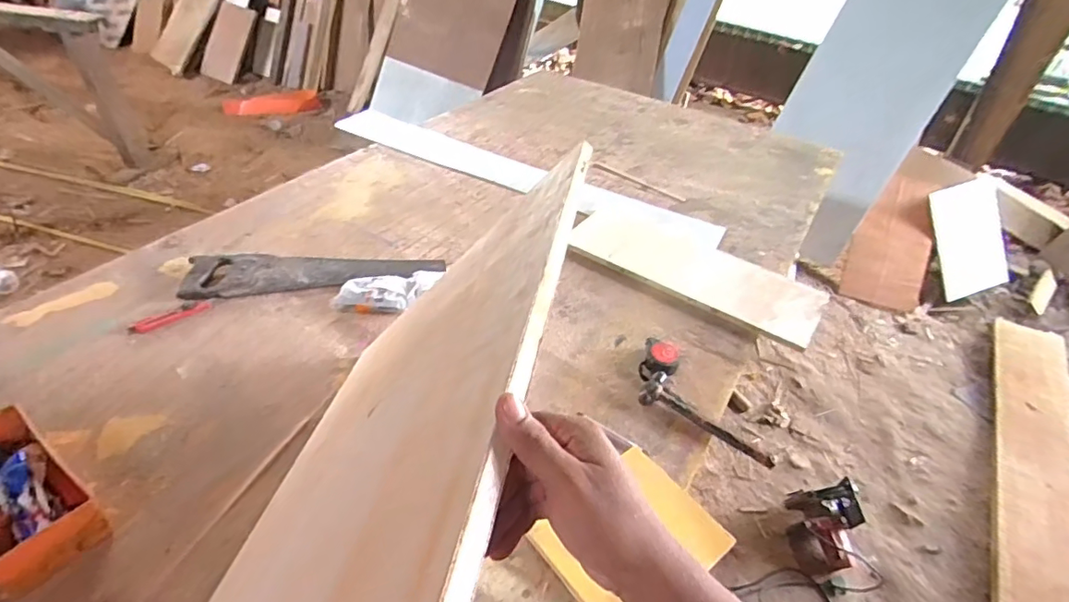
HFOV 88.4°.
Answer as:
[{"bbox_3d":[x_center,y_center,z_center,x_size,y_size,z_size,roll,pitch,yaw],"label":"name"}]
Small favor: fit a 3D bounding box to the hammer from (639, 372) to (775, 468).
[{"bbox_3d":[0.301,0.203,0.953,0.238,0.033,0.074,28,44,25],"label":"hammer"}]

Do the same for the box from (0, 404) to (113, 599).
[{"bbox_3d":[-0.682,0.259,0.727,0.241,0.086,0.127,28,44,25],"label":"box"}]

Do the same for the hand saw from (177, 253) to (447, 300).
[{"bbox_3d":[-0.456,-0.066,1.176,0.509,0.026,0.129,-4,40,-12],"label":"hand saw"}]

